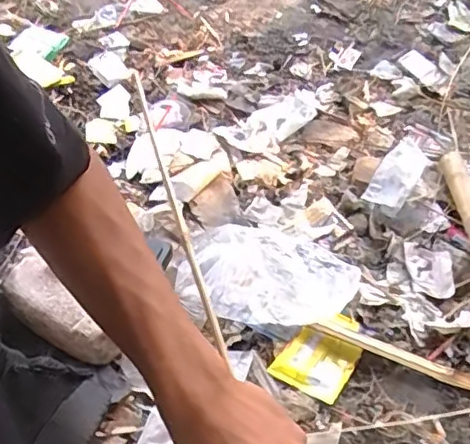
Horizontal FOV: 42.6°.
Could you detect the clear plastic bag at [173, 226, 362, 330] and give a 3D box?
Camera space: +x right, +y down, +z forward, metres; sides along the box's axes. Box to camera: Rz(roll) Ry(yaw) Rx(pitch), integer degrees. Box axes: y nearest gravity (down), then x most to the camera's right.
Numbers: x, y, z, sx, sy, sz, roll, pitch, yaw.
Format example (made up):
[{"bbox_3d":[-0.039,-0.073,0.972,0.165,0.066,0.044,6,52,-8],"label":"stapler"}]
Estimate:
[{"bbox_3d":[0.054,0.082,0.967,0.285,0.046,0.207,7,47,4],"label":"clear plastic bag"}]

